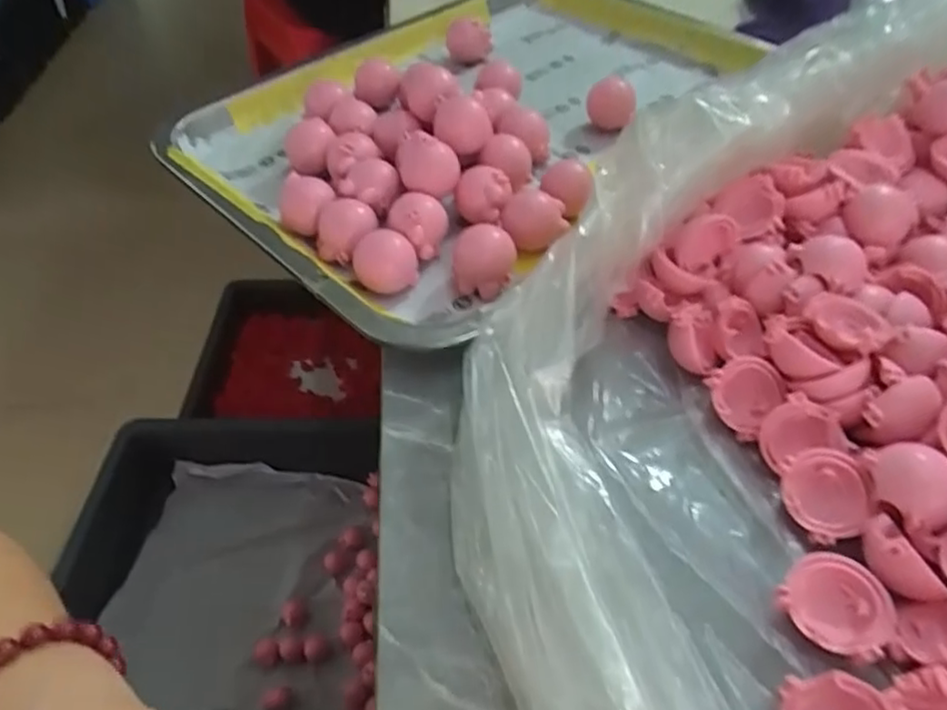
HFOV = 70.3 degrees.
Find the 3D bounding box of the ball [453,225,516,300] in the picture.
[{"bbox_3d":[0.005,-0.043,0.314,0.029,0.026,0.024,0,48,2],"label":"ball"}]

